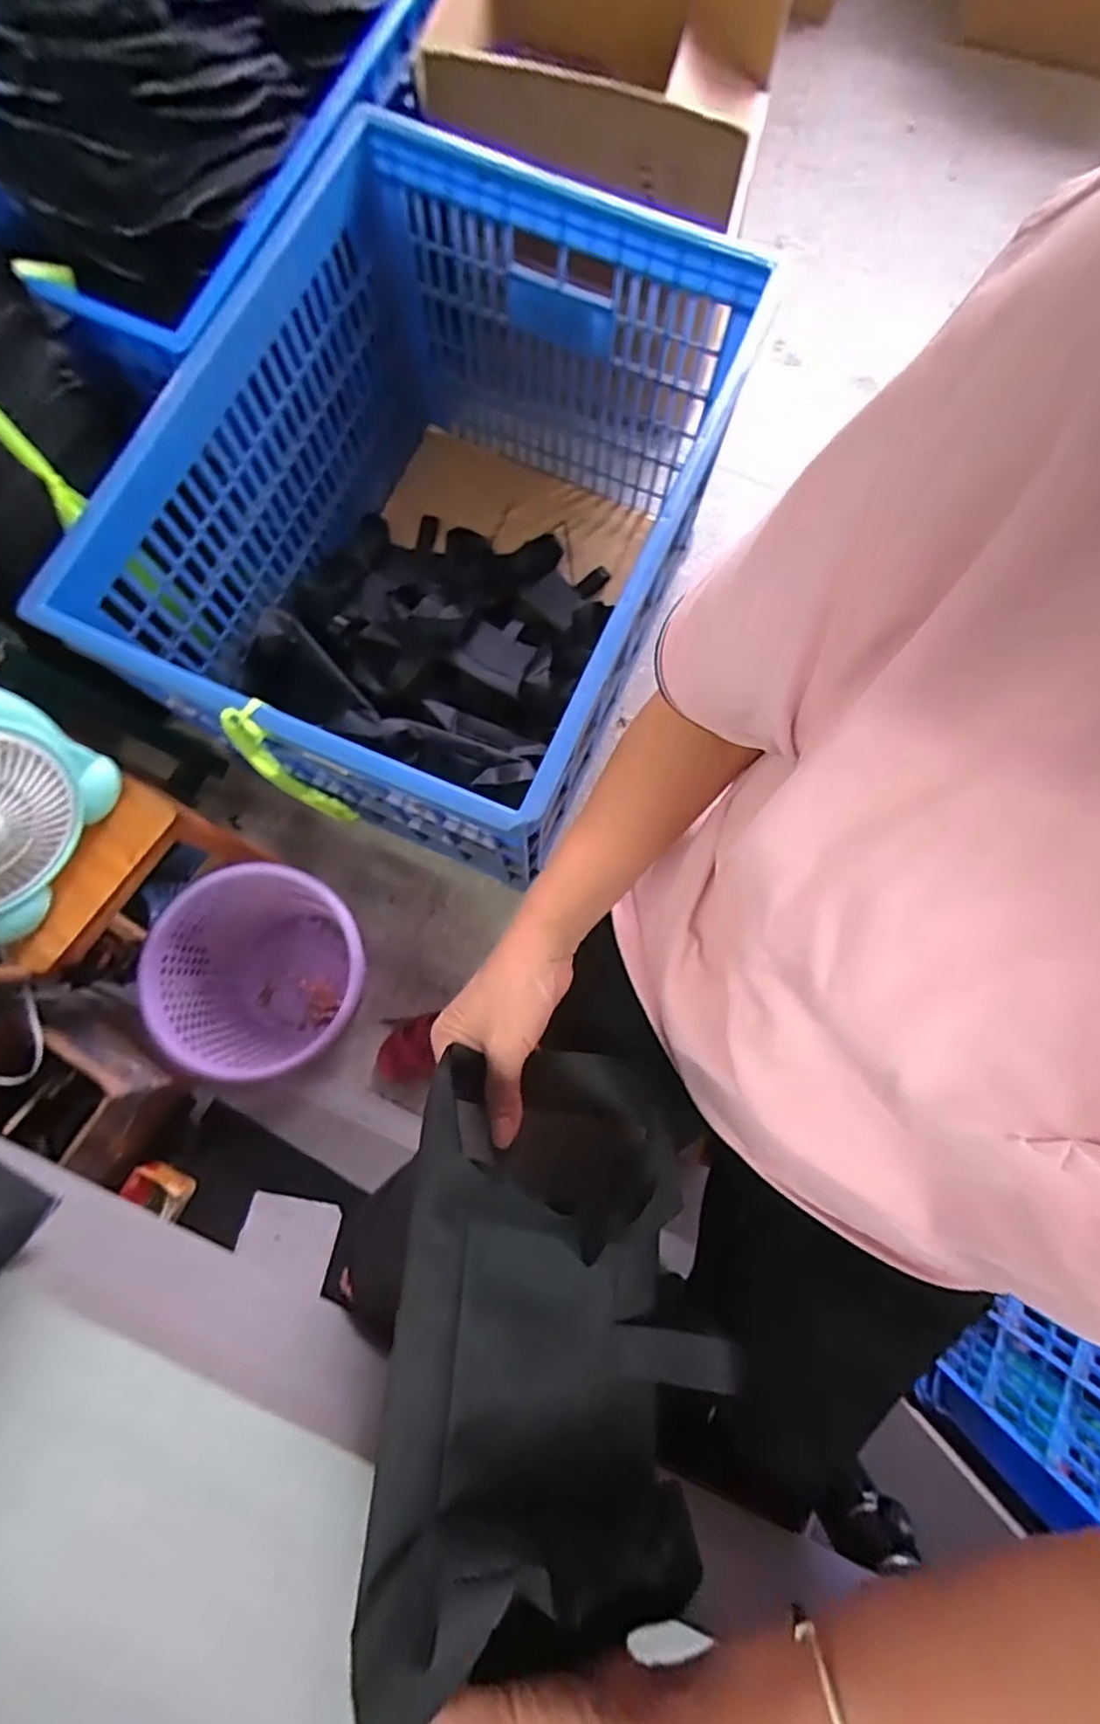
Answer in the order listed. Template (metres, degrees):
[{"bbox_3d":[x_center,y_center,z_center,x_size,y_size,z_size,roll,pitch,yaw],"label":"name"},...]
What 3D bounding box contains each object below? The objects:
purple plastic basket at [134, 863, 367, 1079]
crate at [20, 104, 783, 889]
[{"bbox_3d":[-0.404,0.167,0.979,0.267,0.287,0.264,0,79,-1],"label":"purple plastic basket"},{"bbox_3d":[-0.154,-0.487,0.997,0.616,0.491,0.860,23,80,4],"label":"crate"}]

